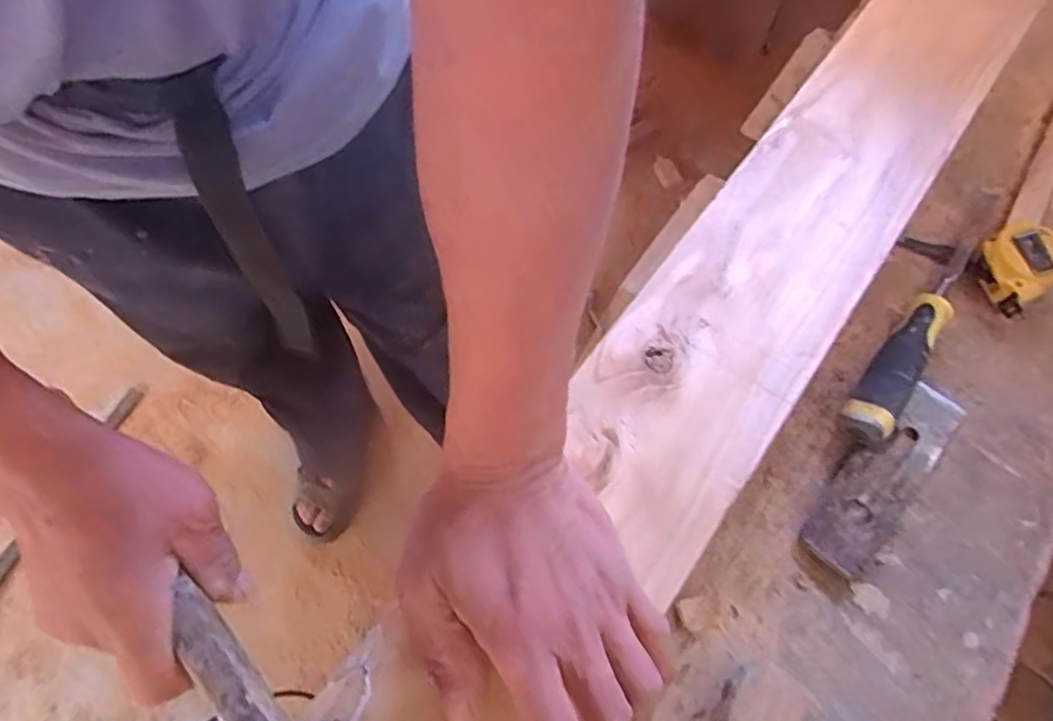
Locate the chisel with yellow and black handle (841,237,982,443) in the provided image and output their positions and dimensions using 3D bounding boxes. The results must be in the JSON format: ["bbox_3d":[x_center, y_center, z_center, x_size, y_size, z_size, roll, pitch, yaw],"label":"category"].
[{"bbox_3d":[0.285,-0.019,0.472,0.029,0.029,0.201,35,70,18],"label":"chisel with yellow and black handle"}]

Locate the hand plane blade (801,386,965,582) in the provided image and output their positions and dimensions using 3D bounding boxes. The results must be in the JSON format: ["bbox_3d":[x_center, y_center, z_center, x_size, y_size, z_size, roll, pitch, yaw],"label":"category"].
[{"bbox_3d":[0.242,0.075,0.432,0.045,0.010,0.153,40,66,19],"label":"hand plane blade"}]

